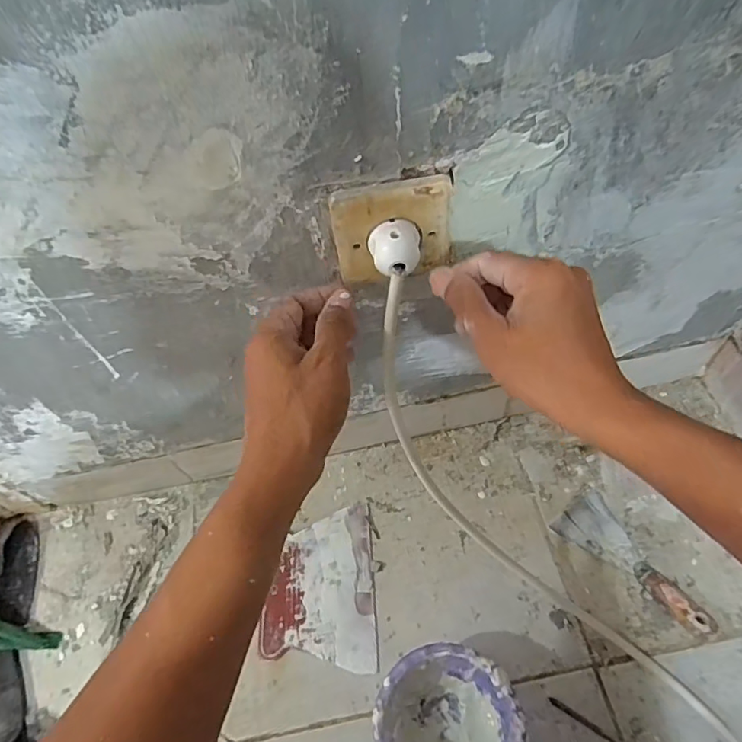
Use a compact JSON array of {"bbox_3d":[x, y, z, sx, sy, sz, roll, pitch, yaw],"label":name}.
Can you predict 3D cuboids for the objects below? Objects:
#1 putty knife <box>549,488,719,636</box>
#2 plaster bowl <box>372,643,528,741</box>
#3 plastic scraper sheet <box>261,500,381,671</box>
[{"bbox_3d":[0.283,0.203,0.550,0.065,0.029,0.165,-34,62,-17],"label":"putty knife"},{"bbox_3d":[0.070,0.324,0.470,0.123,0.059,0.127,-2,58,3],"label":"plaster bowl"},{"bbox_3d":[-0.056,0.236,0.570,0.118,0.004,0.166,-4,58,1],"label":"plastic scraper sheet"}]

